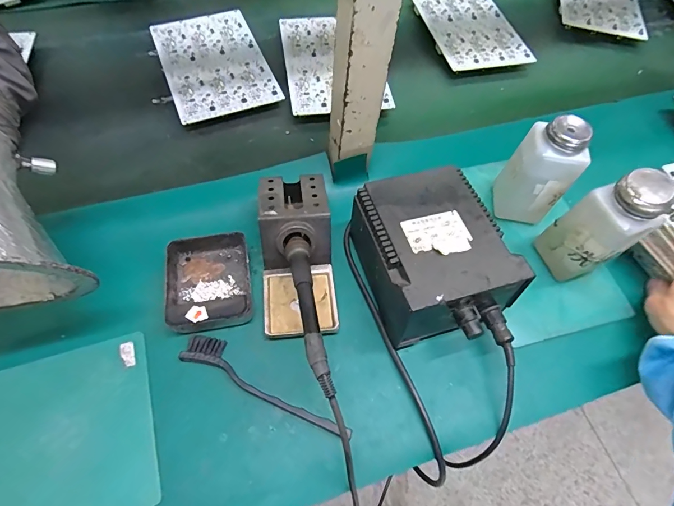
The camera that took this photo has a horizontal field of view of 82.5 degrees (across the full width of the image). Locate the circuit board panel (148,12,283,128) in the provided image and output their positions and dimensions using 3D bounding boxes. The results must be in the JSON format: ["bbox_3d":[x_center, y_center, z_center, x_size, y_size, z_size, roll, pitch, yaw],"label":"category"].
[{"bbox_3d":[-0.175,-0.264,0.542,0.145,0.022,0.201,-19,65,-13],"label":"circuit board panel"}]

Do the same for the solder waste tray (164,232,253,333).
[{"bbox_3d":[-0.127,0.024,0.377,0.077,0.033,0.096,-11,63,-9],"label":"solder waste tray"}]

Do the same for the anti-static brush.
[{"bbox_3d":[-0.062,0.119,0.344,0.165,0.008,0.029,25,64,10],"label":"anti-static brush"}]

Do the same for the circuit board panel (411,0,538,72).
[{"bbox_3d":[0.209,-0.361,0.615,0.135,0.014,0.196,-12,64,-9],"label":"circuit board panel"}]

